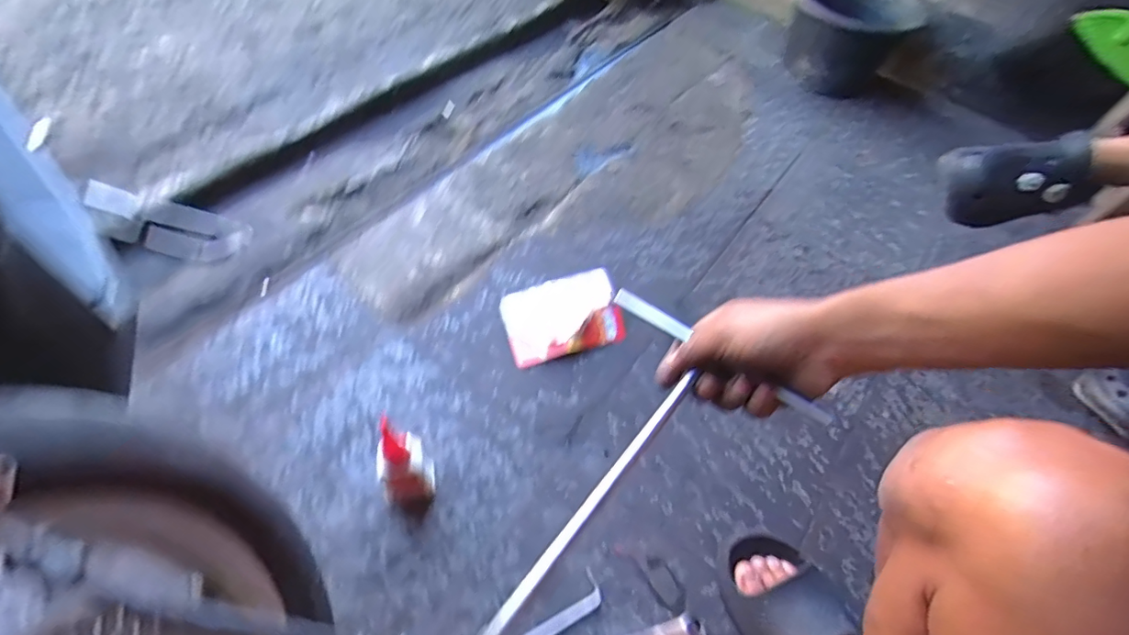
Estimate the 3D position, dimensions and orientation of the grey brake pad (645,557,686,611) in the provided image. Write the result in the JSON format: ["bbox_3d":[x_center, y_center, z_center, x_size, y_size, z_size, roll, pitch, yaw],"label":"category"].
[{"bbox_3d":[0.115,0.306,0.597,0.035,0.005,0.058,-24,59,-21],"label":"grey brake pad"}]

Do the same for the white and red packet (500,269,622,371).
[{"bbox_3d":[-0.003,-0.002,0.778,0.167,0.039,0.127,-11,56,-13],"label":"white and red packet"}]

